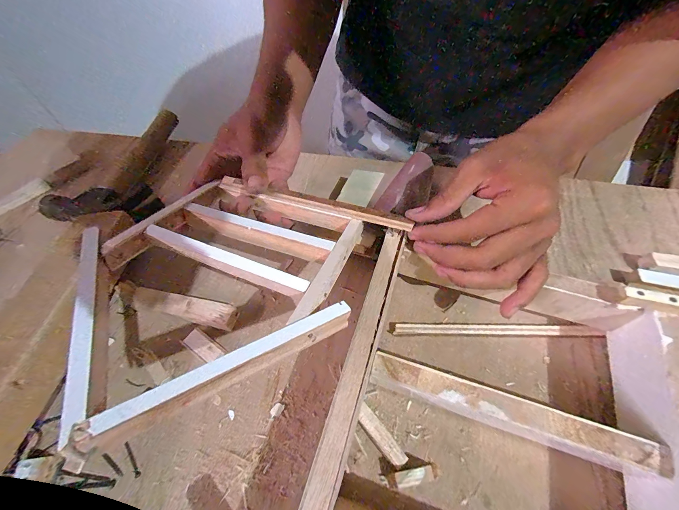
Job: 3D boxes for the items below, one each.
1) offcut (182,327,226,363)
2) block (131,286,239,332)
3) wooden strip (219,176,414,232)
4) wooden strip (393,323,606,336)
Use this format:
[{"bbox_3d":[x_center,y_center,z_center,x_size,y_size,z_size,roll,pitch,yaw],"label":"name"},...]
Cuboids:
[{"bbox_3d":[-0.122,0.083,0.264,0.038,0.007,0.017,29,62,19],"label":"offcut"},{"bbox_3d":[-0.148,0.051,0.282,0.099,0.017,0.022,11,57,8],"label":"block"},{"bbox_3d":[-0.027,-0.046,0.259,0.178,0.011,0.010,14,58,12],"label":"wooden strip"},{"bbox_3d":[0.137,0.067,0.264,0.173,0.012,0.010,1,56,2],"label":"wooden strip"}]

